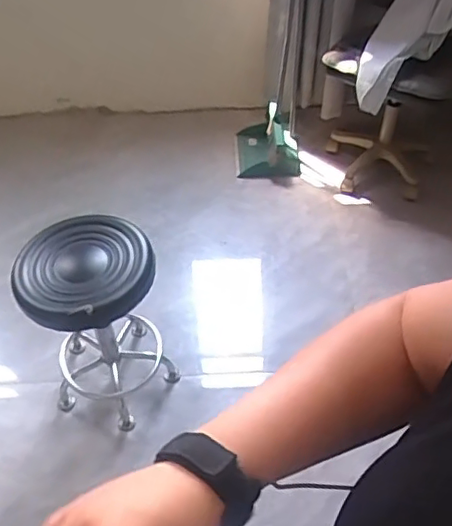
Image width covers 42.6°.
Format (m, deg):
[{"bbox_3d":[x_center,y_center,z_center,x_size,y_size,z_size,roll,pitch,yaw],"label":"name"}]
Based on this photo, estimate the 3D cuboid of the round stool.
[{"bbox_3d":[-0.333,0.167,1.550,0.324,0.554,0.333,-1,50,1],"label":"round stool"}]

